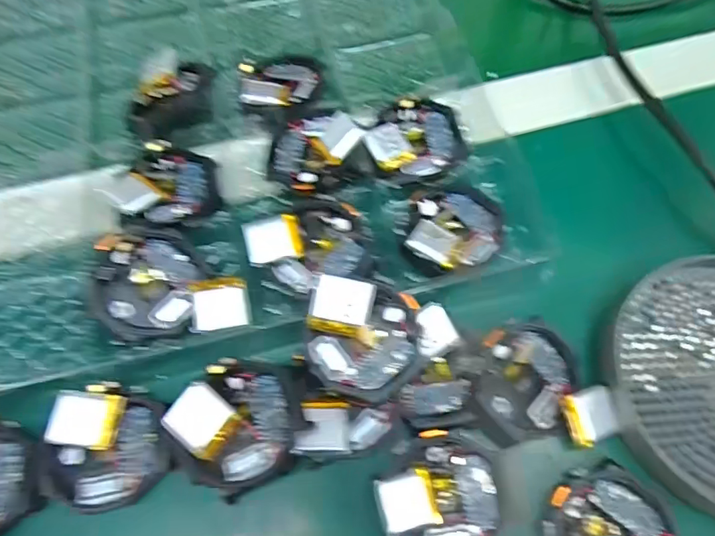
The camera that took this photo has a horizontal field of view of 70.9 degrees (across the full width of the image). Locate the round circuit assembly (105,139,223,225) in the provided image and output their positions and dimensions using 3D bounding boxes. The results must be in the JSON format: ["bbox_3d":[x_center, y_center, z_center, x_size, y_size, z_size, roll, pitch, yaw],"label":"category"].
[{"bbox_3d":[-0.098,-0.042,0.255,0.052,0.016,0.043,3,66,2],"label":"round circuit assembly"}]

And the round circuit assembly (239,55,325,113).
[{"bbox_3d":[-0.042,-0.107,0.282,0.045,0.006,0.044,0,65,0],"label":"round circuit assembly"}]

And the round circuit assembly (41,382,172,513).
[{"bbox_3d":[-0.102,0.073,0.204,0.048,0.011,0.046,7,66,4],"label":"round circuit assembly"}]

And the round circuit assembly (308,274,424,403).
[{"bbox_3d":[0.003,0.030,0.208,0.046,0.020,0.046,2,66,2],"label":"round circuit assembly"}]

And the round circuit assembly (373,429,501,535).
[{"bbox_3d":[0.033,0.090,0.200,0.048,0.010,0.047,0,65,0],"label":"round circuit assembly"}]

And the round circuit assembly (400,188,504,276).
[{"bbox_3d":[0.046,-0.021,0.246,0.053,0.015,0.044,-25,68,-10],"label":"round circuit assembly"}]

